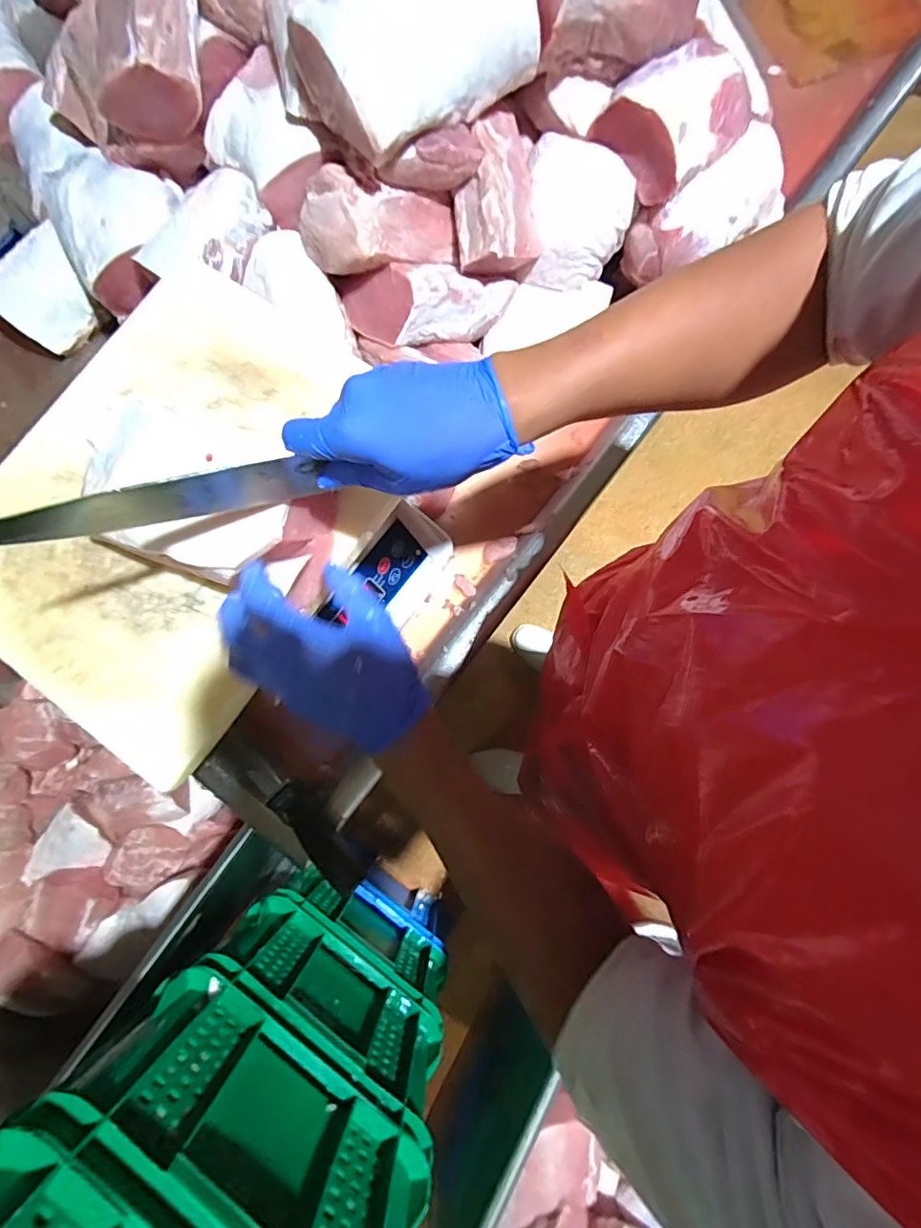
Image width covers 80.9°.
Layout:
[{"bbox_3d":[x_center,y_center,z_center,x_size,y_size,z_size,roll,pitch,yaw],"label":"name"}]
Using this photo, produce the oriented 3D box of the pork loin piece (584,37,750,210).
[{"bbox_3d":[0.223,-0.519,0.556,0.118,0.060,0.147,44,83,9],"label":"pork loin piece"}]

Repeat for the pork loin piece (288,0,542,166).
[{"bbox_3d":[-0.037,-0.520,0.488,0.205,0.069,0.120,-40,81,-7],"label":"pork loin piece"}]

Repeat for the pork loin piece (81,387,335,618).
[{"bbox_3d":[-0.194,-0.093,0.414,0.192,0.063,0.119,17,79,4],"label":"pork loin piece"}]

